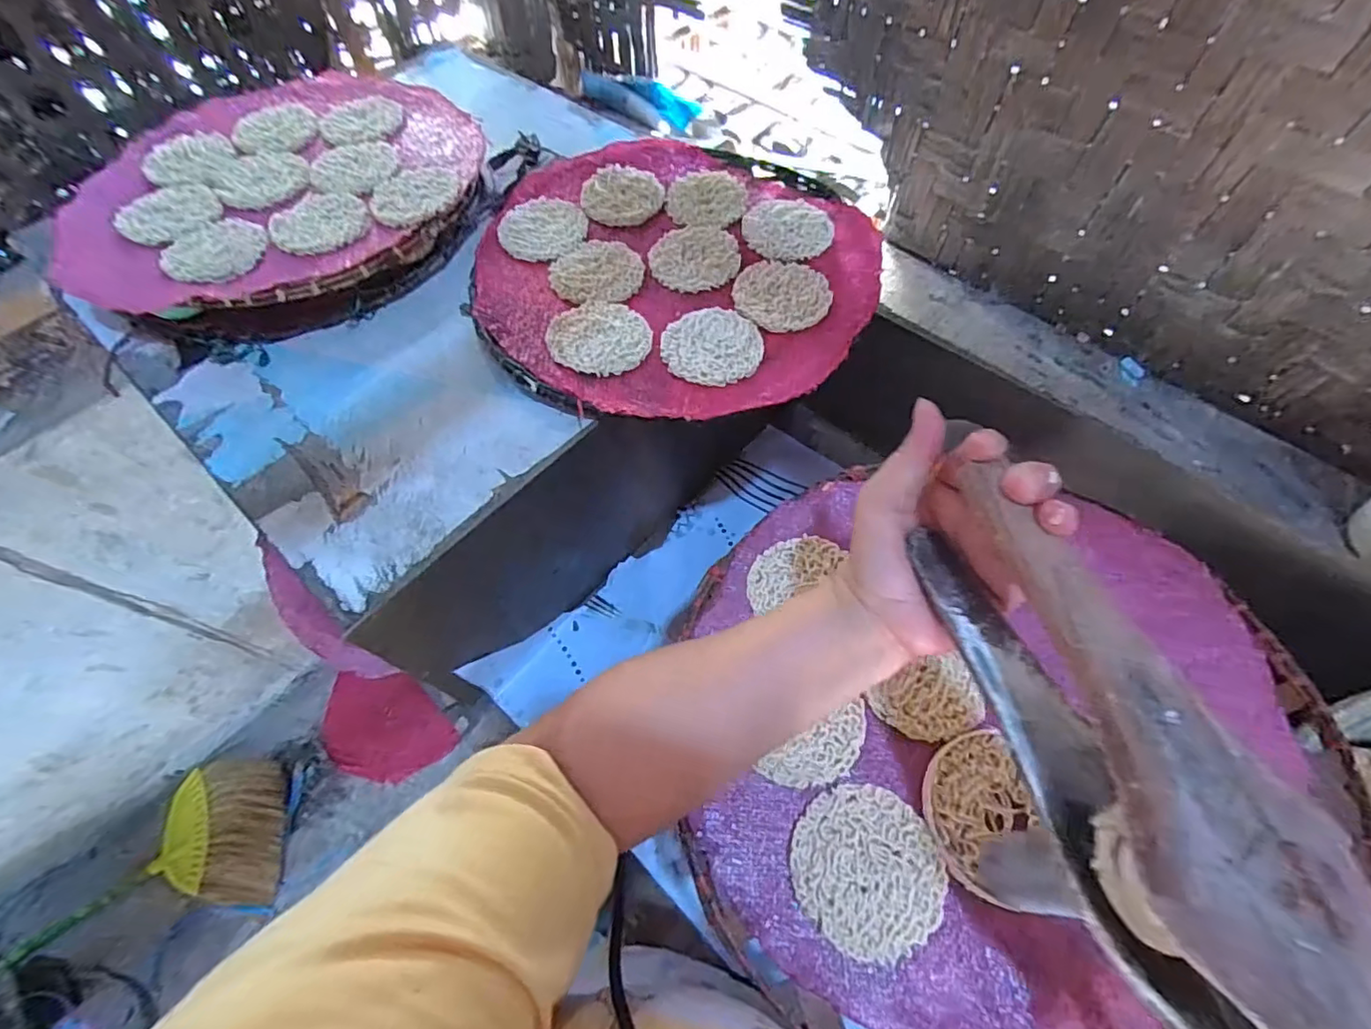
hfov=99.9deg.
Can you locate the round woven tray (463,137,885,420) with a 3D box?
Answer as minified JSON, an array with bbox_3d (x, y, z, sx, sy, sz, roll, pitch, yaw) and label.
[{"bbox_3d":[-0.010,-0.224,0.509,0.339,0.018,0.348,-1,61,1],"label":"round woven tray"}]

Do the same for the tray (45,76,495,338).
[{"bbox_3d":[-0.364,-0.304,0.532,0.348,0.068,0.336,-22,62,-11],"label":"tray"}]

